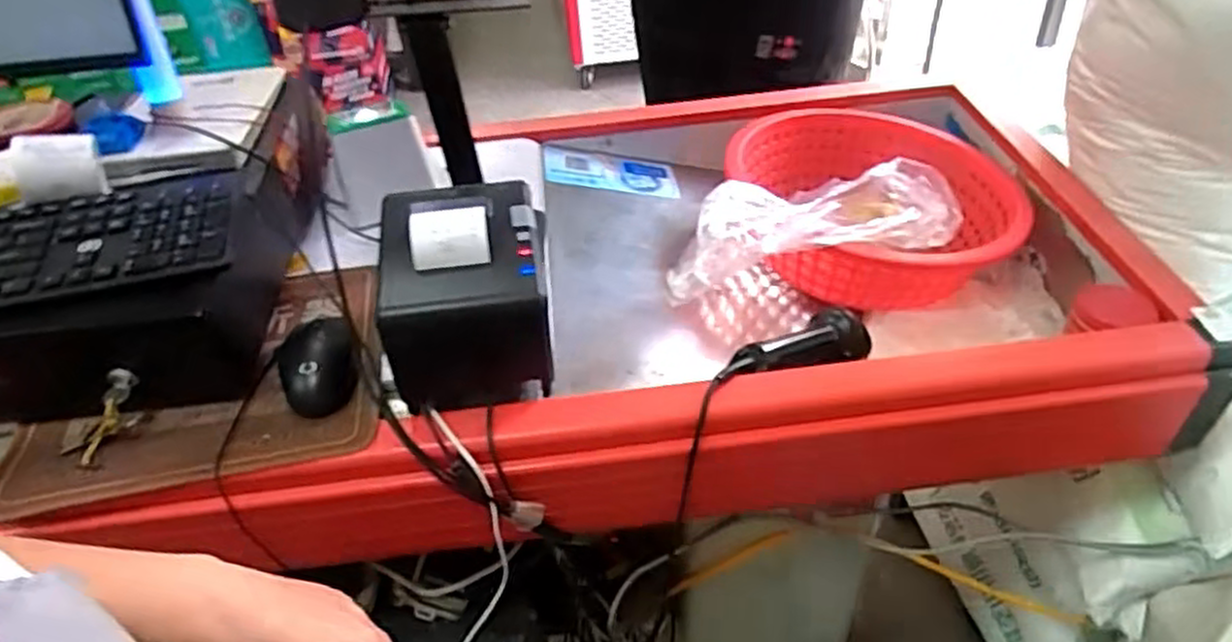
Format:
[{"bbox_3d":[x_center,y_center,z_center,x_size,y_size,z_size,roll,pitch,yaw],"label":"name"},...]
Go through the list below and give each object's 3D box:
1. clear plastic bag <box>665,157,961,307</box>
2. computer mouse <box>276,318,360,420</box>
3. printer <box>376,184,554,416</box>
[{"bbox_3d":[0.198,-0.090,0.761,0.340,0.095,0.093,-16,43,-13],"label":"clear plastic bag"},{"bbox_3d":[-0.253,0.037,0.655,0.067,0.031,0.104,-20,44,-16],"label":"computer mouse"},{"bbox_3d":[-0.119,-0.028,0.632,0.124,0.136,0.140,-7,42,-3],"label":"printer"}]

